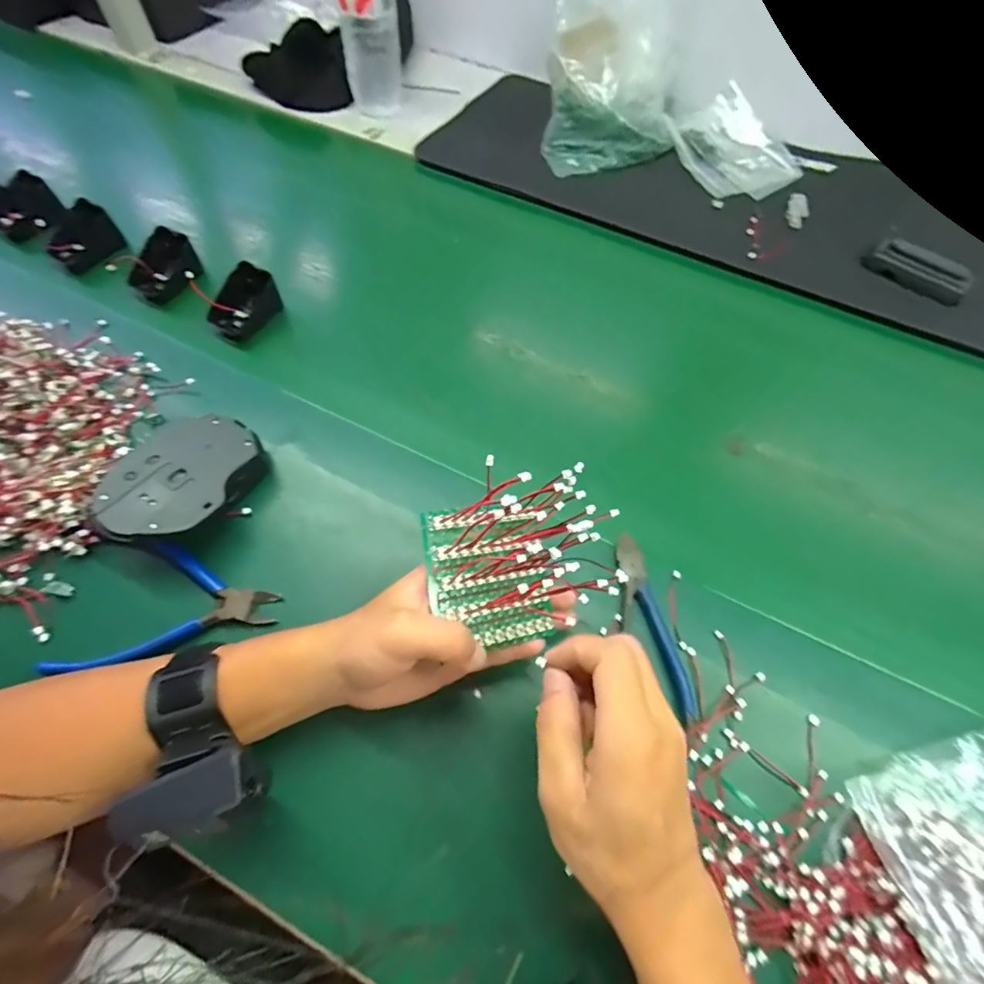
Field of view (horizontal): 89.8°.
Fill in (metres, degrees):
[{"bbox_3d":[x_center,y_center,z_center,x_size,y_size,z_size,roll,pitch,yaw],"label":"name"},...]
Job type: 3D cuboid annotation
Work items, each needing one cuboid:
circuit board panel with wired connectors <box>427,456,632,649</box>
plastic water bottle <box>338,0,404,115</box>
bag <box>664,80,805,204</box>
[{"bbox_3d":[0.015,0.039,0.290,0.096,0.065,0.102,-13,90,-26],"label":"circuit board panel with wired connectors"},{"bbox_3d":[-0.155,-0.606,0.616,0.075,0.212,0.076,-5,59,-5],"label":"plastic water bottle"},{"bbox_3d":[0.324,-0.464,0.670,0.134,0.021,0.167,-32,80,-5],"label":"bag"}]

